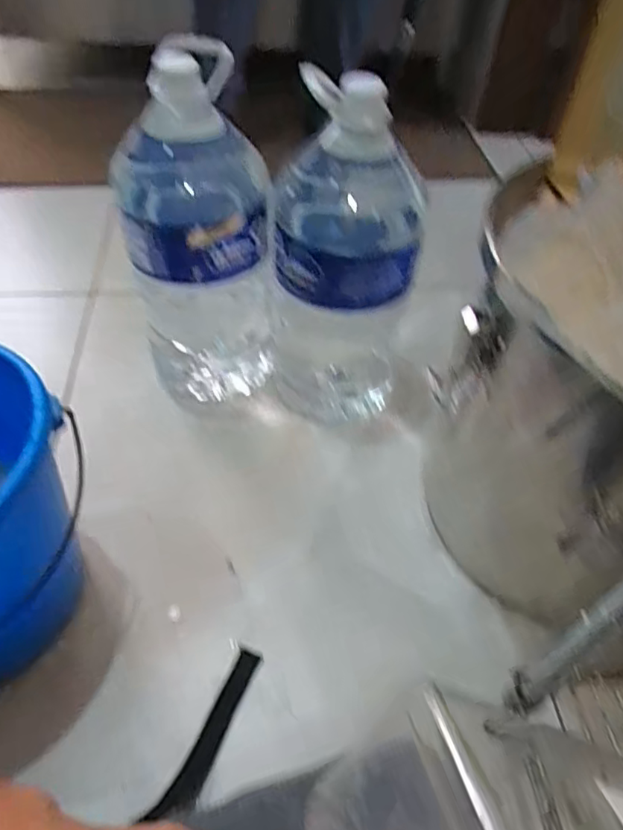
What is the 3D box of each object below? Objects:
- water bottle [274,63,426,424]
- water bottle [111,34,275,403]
[{"bbox_3d":[0.035,-0.164,0.674,0.154,0.385,0.139,2,51,-1],"label":"water bottle"},{"bbox_3d":[-0.140,-0.212,0.711,0.163,0.384,0.195,-9,52,-10],"label":"water bottle"}]

